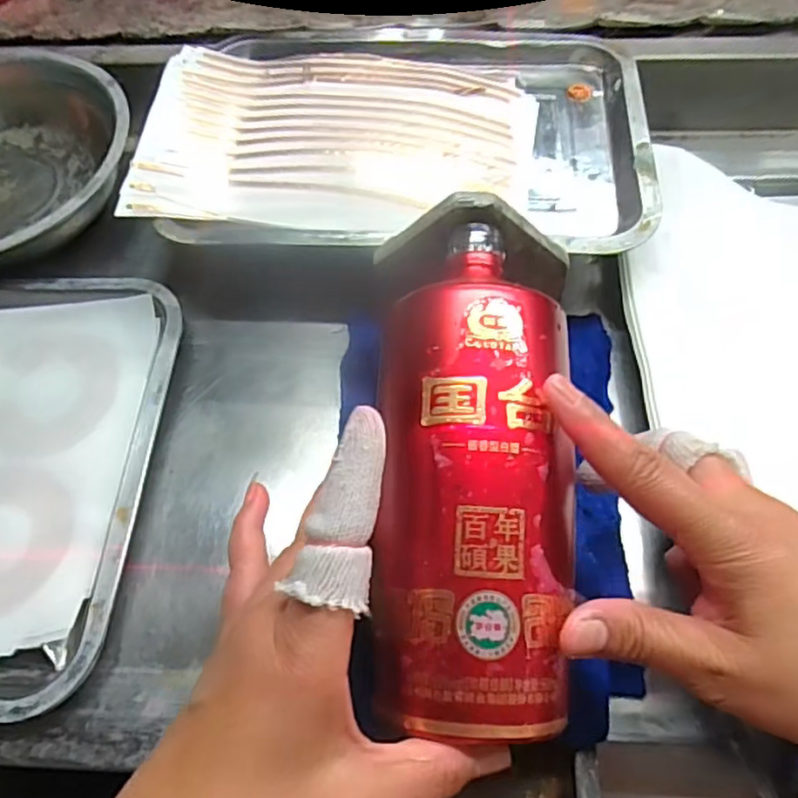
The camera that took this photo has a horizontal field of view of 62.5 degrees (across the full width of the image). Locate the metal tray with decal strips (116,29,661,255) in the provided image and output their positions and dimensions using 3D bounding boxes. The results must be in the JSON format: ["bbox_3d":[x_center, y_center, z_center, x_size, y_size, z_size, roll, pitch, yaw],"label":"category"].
[{"bbox_3d":[-0.003,-0.180,0.433,0.309,0.020,0.216,3,60,2],"label":"metal tray with decal strips"}]

